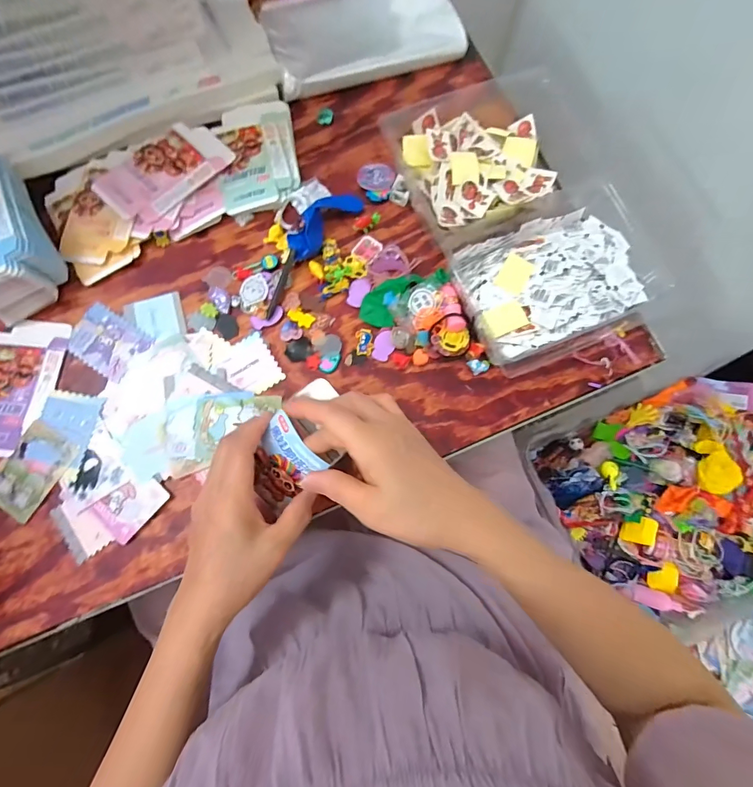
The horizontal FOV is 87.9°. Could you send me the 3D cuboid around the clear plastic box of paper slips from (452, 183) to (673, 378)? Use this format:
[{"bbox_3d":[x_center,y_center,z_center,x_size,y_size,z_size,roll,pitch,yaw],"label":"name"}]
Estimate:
[{"bbox_3d":[0.198,-0.124,0.435,0.211,0.039,0.152,-25,80,-6],"label":"clear plastic box of paper slips"}]

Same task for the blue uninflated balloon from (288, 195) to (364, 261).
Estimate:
[{"bbox_3d":[-0.064,-0.203,0.456,0.043,0.017,0.109,44,81,7],"label":"blue uninflated balloon"}]

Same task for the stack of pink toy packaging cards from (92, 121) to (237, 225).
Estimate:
[{"bbox_3d":[-0.249,-0.264,0.464,0.085,0.015,0.145,42,81,7],"label":"stack of pink toy packaging cards"}]

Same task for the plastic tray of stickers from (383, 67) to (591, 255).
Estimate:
[{"bbox_3d":[0.130,-0.277,0.462,0.207,0.048,0.200,-22,80,-5],"label":"plastic tray of stickers"}]

